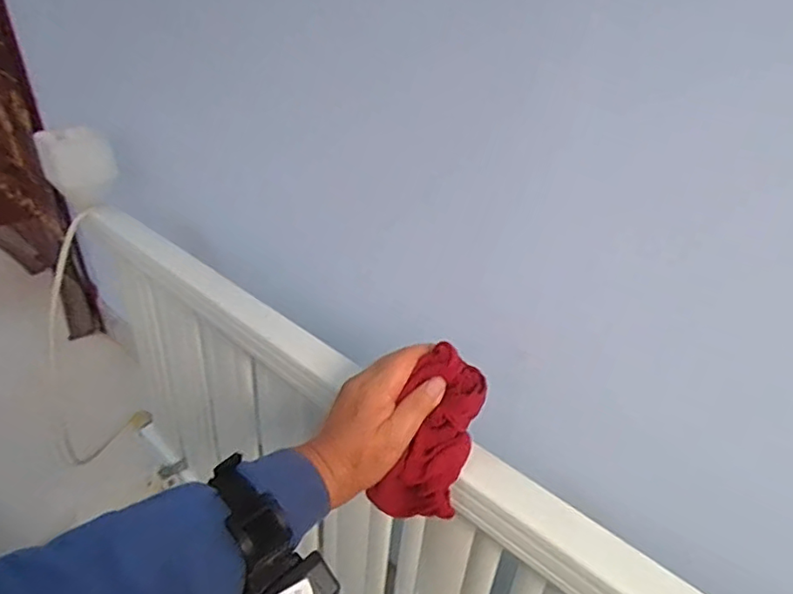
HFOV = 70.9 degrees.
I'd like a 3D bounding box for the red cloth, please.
[{"bbox_3d":[0.028,0.110,0.436,0.056,0.140,0.040,21,4,25],"label":"red cloth"}]

